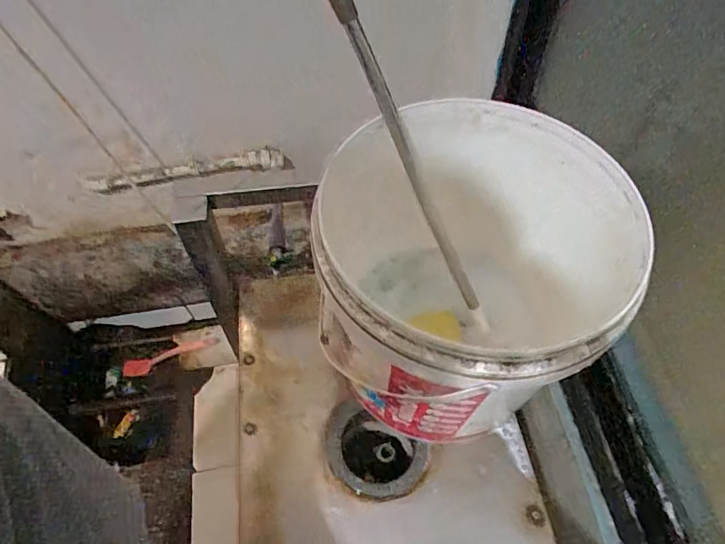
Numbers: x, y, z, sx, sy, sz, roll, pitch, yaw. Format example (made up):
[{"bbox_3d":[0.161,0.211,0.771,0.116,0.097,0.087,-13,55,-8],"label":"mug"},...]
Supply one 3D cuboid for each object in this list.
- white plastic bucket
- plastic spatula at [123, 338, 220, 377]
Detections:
[{"bbox_3d":[0.112,0.016,0.567,0.319,0.280,0.315,-3,58,0],"label":"white plastic bucket"},{"bbox_3d":[-0.608,0.269,1.547,0.343,0.012,0.059,-17,96,10],"label":"plastic spatula"}]

